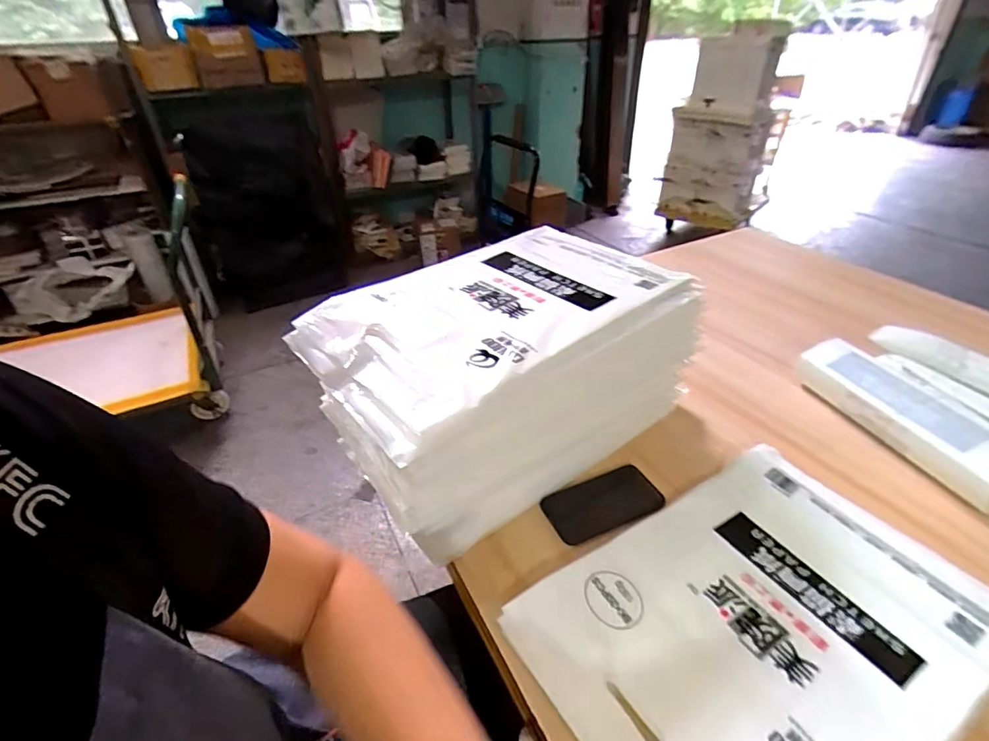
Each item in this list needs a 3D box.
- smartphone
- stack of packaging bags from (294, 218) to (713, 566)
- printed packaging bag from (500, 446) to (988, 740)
[{"bbox_3d":[0.144,0.173,0.645,0.154,0.016,0.077,-17,38,-20],"label":"smartphone"},{"bbox_3d":[0.008,-0.005,0.683,0.459,0.219,0.305,-25,41,-29],"label":"stack of packaging bags"},{"bbox_3d":[0.270,0.257,0.506,0.440,0.033,0.294,-21,39,-25],"label":"printed packaging bag"}]

